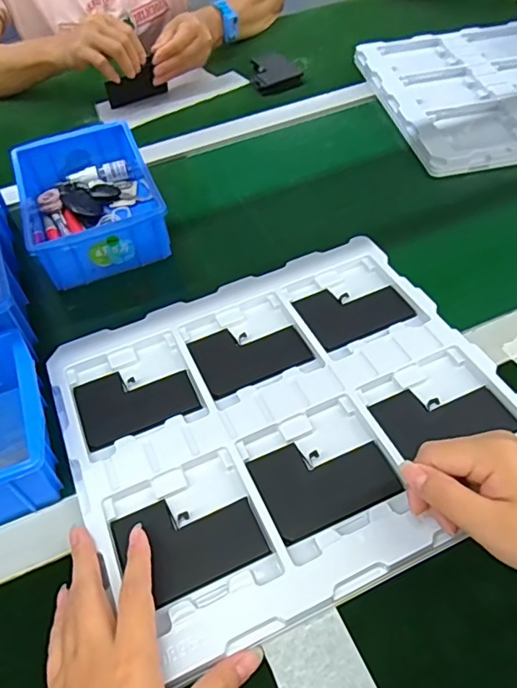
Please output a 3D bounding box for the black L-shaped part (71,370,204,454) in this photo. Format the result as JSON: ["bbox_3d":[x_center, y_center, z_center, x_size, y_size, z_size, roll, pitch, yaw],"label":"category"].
[{"bbox_3d":[-0.097,0.044,0.435,0.089,0.005,0.066,-21,51,-11],"label":"black L-shaped part"}]

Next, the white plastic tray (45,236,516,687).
[{"bbox_3d":[0.020,0.048,0.422,0.316,0.012,0.280,-22,51,-12],"label":"white plastic tray"}]

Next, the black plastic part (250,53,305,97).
[{"bbox_3d":[0.024,-0.394,0.788,0.068,0.018,0.088,-11,50,-3],"label":"black plastic part"}]

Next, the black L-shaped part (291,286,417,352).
[{"bbox_3d":[0.082,-0.031,0.475,0.089,0.008,0.062,-22,51,-12],"label":"black L-shaped part"}]

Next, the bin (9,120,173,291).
[{"bbox_3d":[-0.182,-0.155,0.589,0.127,0.057,0.194,-19,51,-10],"label":"bin"}]

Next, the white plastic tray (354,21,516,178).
[{"bbox_3d":[0.305,-0.335,0.709,0.283,0.018,0.307,-10,50,-3],"label":"white plastic tray"}]

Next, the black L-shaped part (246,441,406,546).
[{"bbox_3d":[0.045,0.093,0.383,0.090,0.004,0.066,-21,51,-12],"label":"black L-shaped part"}]

